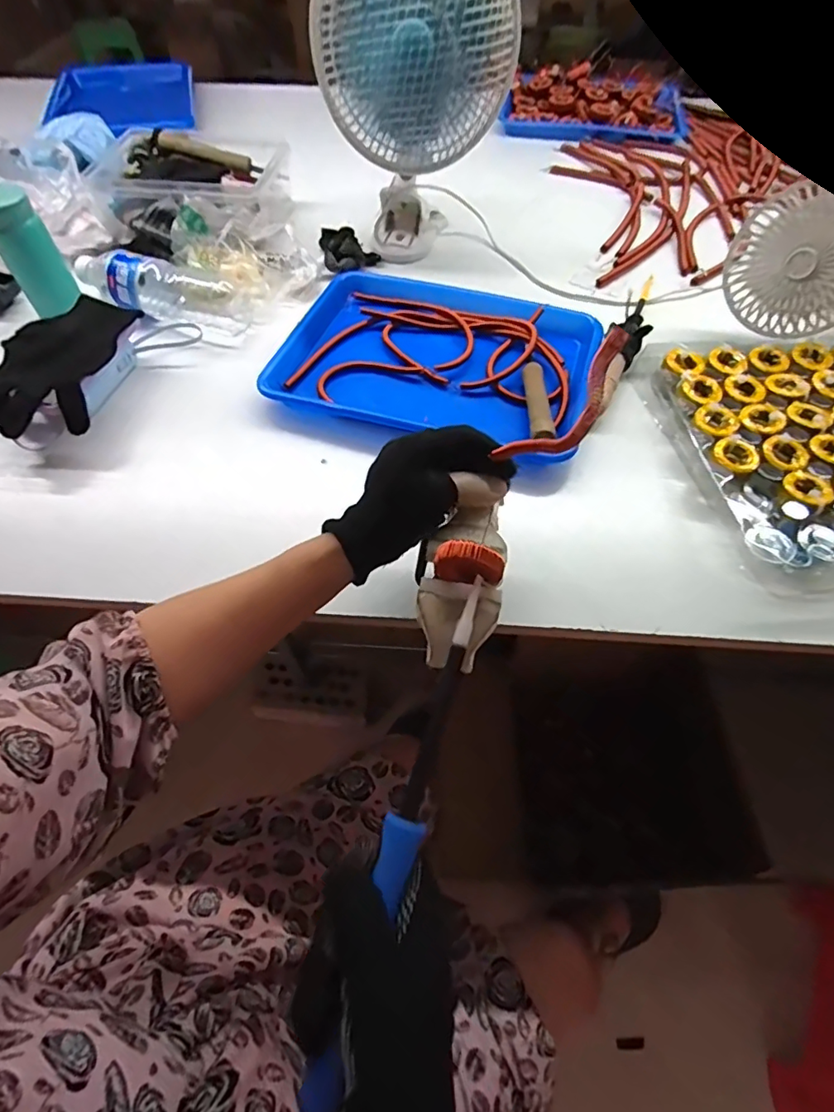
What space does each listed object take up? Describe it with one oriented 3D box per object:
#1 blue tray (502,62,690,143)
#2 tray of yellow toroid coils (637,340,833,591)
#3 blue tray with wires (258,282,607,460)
[{"bbox_3d":[0.337,-0.853,1.001,0.335,0.045,0.209,12,57,7],"label":"blue tray"},{"bbox_3d":[0.397,-0.108,0.502,0.285,0.035,0.294,-3,57,-3],"label":"tray of yellow toroid coils"},{"bbox_3d":[0.024,-0.221,0.581,0.324,0.030,0.237,17,58,10],"label":"blue tray with wires"}]

